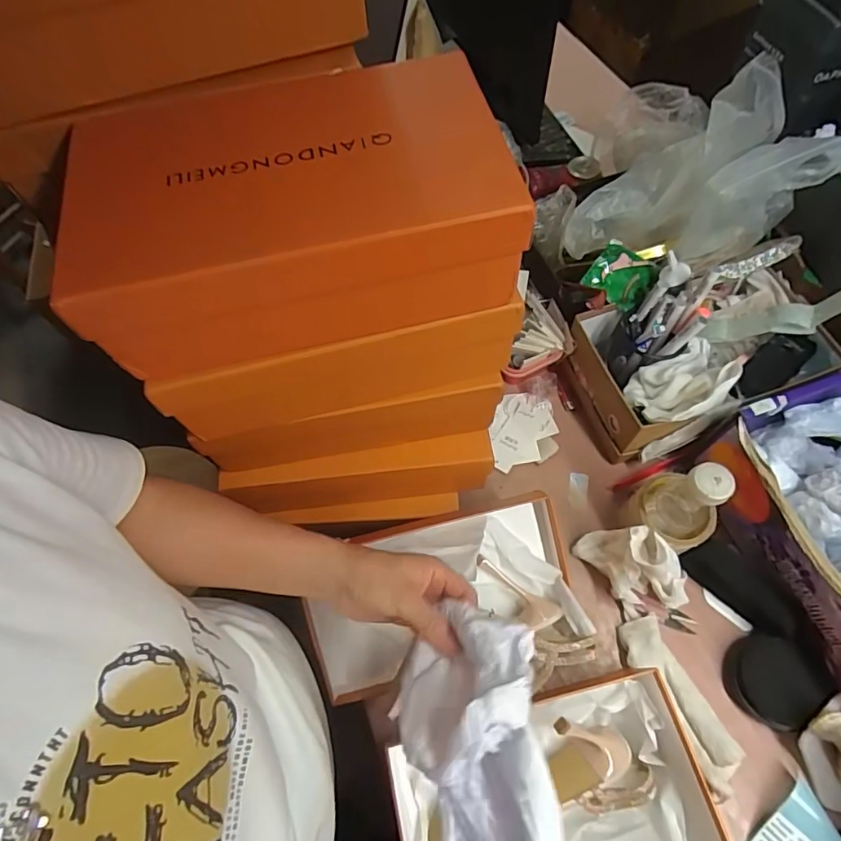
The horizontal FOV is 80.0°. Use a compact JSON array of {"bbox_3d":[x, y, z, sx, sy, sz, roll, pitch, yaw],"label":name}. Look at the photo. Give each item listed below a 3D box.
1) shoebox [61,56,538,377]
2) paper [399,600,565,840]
[{"bbox_3d":[-0.091,-0.151,0.368,0.284,0.090,0.180,-15,63,-4],"label":"shoebox"},{"bbox_3d":[0.042,0.227,0.329,0.097,0.067,0.194,-11,63,-2],"label":"paper"}]

